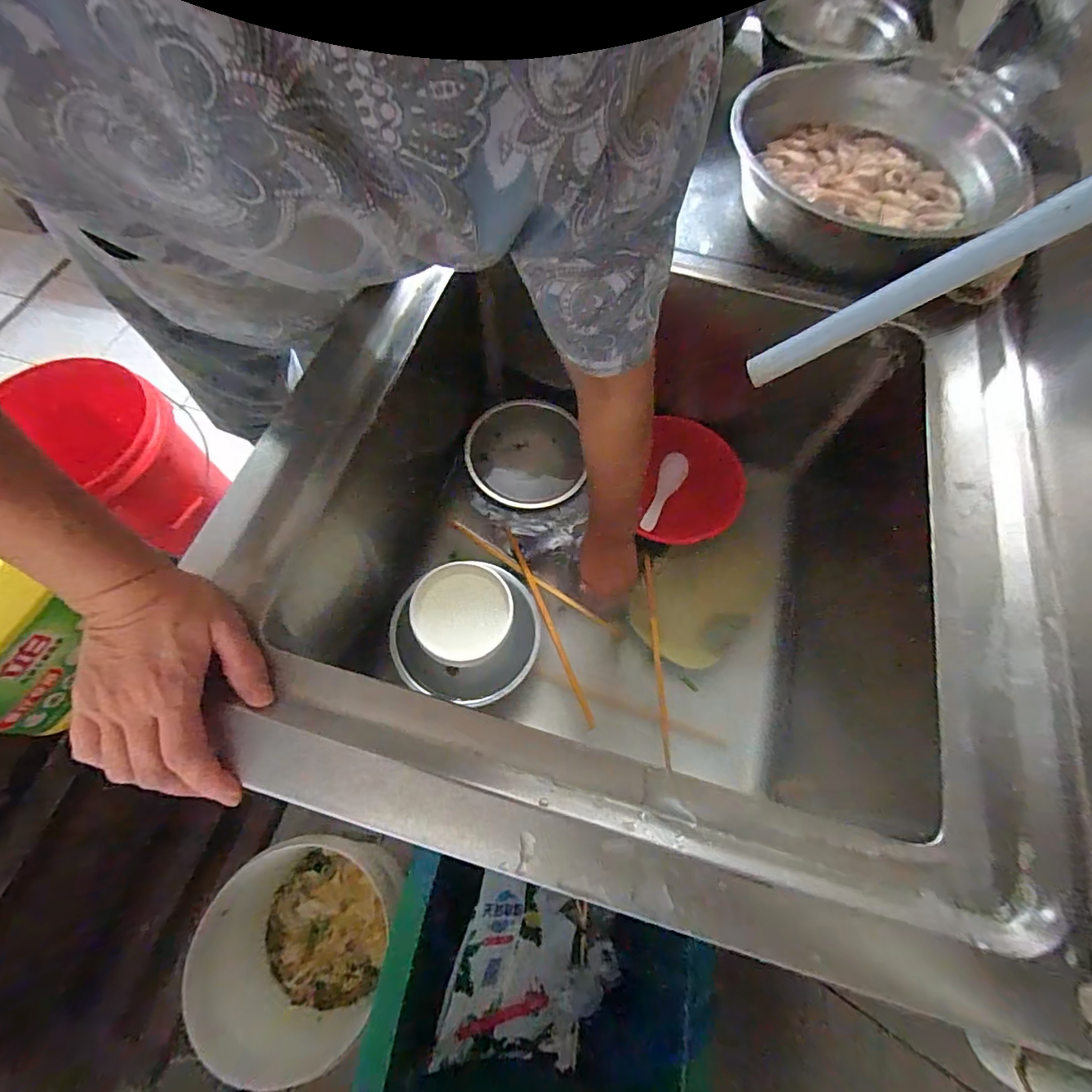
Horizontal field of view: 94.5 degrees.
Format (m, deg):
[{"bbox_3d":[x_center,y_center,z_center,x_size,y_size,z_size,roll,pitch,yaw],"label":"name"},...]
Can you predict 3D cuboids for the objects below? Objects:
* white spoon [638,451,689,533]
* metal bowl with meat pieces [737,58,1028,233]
[{"bbox_3d":[0.156,-0.071,0.662,0.035,0.013,0.124,23,67,8],"label":"white spoon"},{"bbox_3d":[0.328,-0.428,0.525,0.259,0.060,0.242,1,66,-2],"label":"metal bowl with meat pieces"}]

